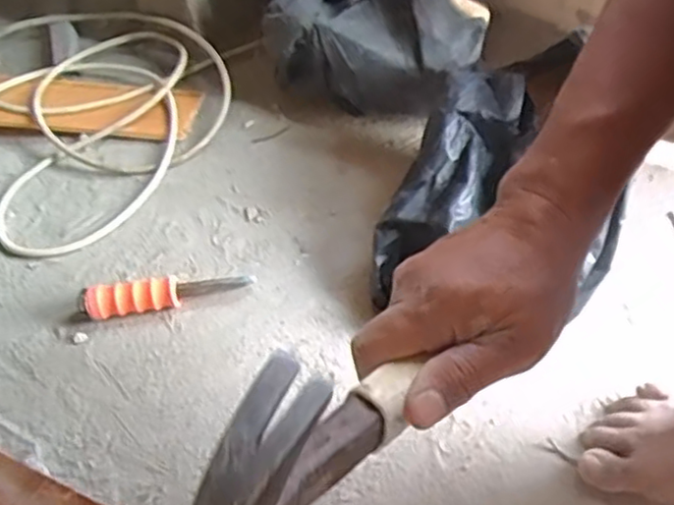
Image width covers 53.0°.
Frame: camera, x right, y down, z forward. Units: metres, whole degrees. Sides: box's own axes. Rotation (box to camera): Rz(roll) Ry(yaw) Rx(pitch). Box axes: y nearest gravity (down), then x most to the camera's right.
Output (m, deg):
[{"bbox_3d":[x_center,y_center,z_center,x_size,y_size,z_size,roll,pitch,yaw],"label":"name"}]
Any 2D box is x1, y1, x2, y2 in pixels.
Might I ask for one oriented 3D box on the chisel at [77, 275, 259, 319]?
[{"bbox_3d":[-0.173,0.037,0.689,0.169,0.028,0.029,-12,50,-8],"label":"chisel"}]

